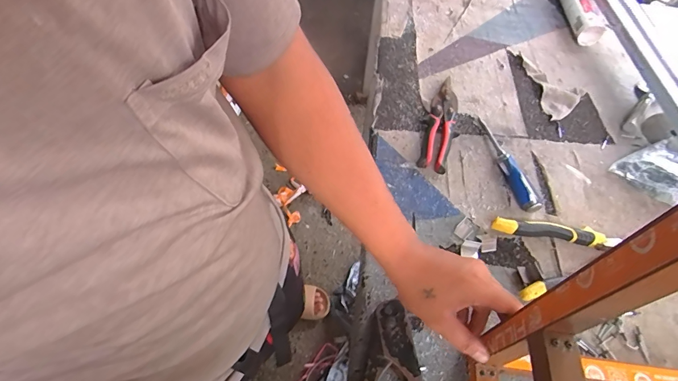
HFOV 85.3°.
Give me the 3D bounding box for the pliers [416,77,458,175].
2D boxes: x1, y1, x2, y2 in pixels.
[{"bbox_3d":[0.177,-0.123,0.633,0.042,0.024,0.224,17,56,6],"label":"pliers"}]

